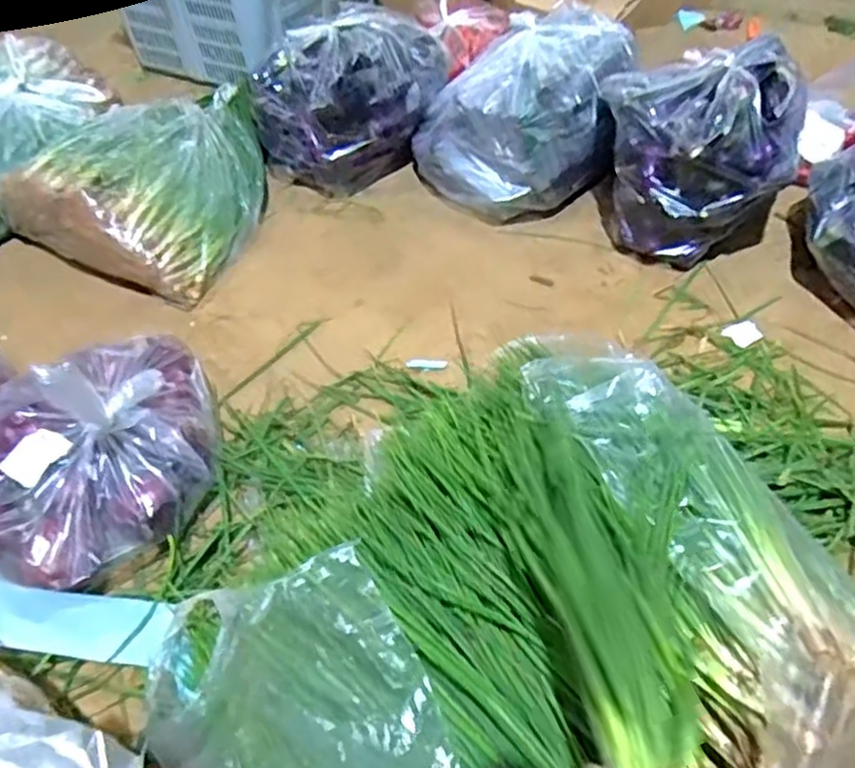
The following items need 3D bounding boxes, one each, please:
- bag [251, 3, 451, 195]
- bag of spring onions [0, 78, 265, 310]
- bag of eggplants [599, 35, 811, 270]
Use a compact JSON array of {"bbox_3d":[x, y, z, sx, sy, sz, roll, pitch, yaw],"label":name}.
[{"bbox_3d":[-0.142,-0.583,1.472,0.259,0.251,0.382,34,58,27],"label":"bag"},{"bbox_3d":[-0.483,-0.394,1.355,0.377,0.194,0.477,22,53,20],"label":"bag of spring onions"},{"bbox_3d":[0.472,-0.394,1.261,0.297,0.288,0.266,-1,49,1],"label":"bag of eggplants"}]

